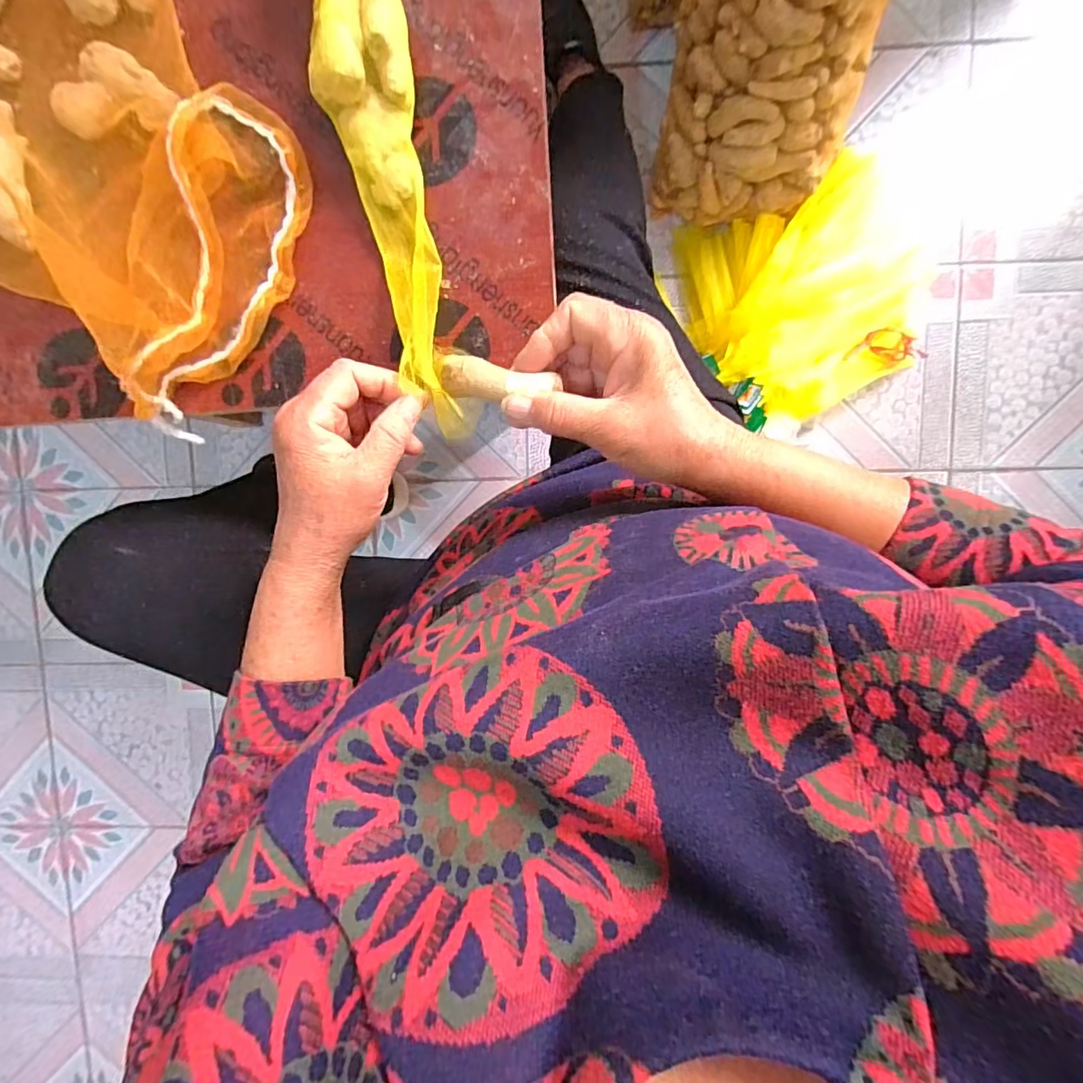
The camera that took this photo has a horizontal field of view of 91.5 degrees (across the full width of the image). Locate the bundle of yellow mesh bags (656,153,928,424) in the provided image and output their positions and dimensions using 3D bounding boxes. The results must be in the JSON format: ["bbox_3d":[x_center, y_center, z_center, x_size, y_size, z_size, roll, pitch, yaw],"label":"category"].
[{"bbox_3d":[0.385,-0.364,0.789,0.351,0.117,0.326,0,95,2],"label":"bundle of yellow mesh bags"}]

